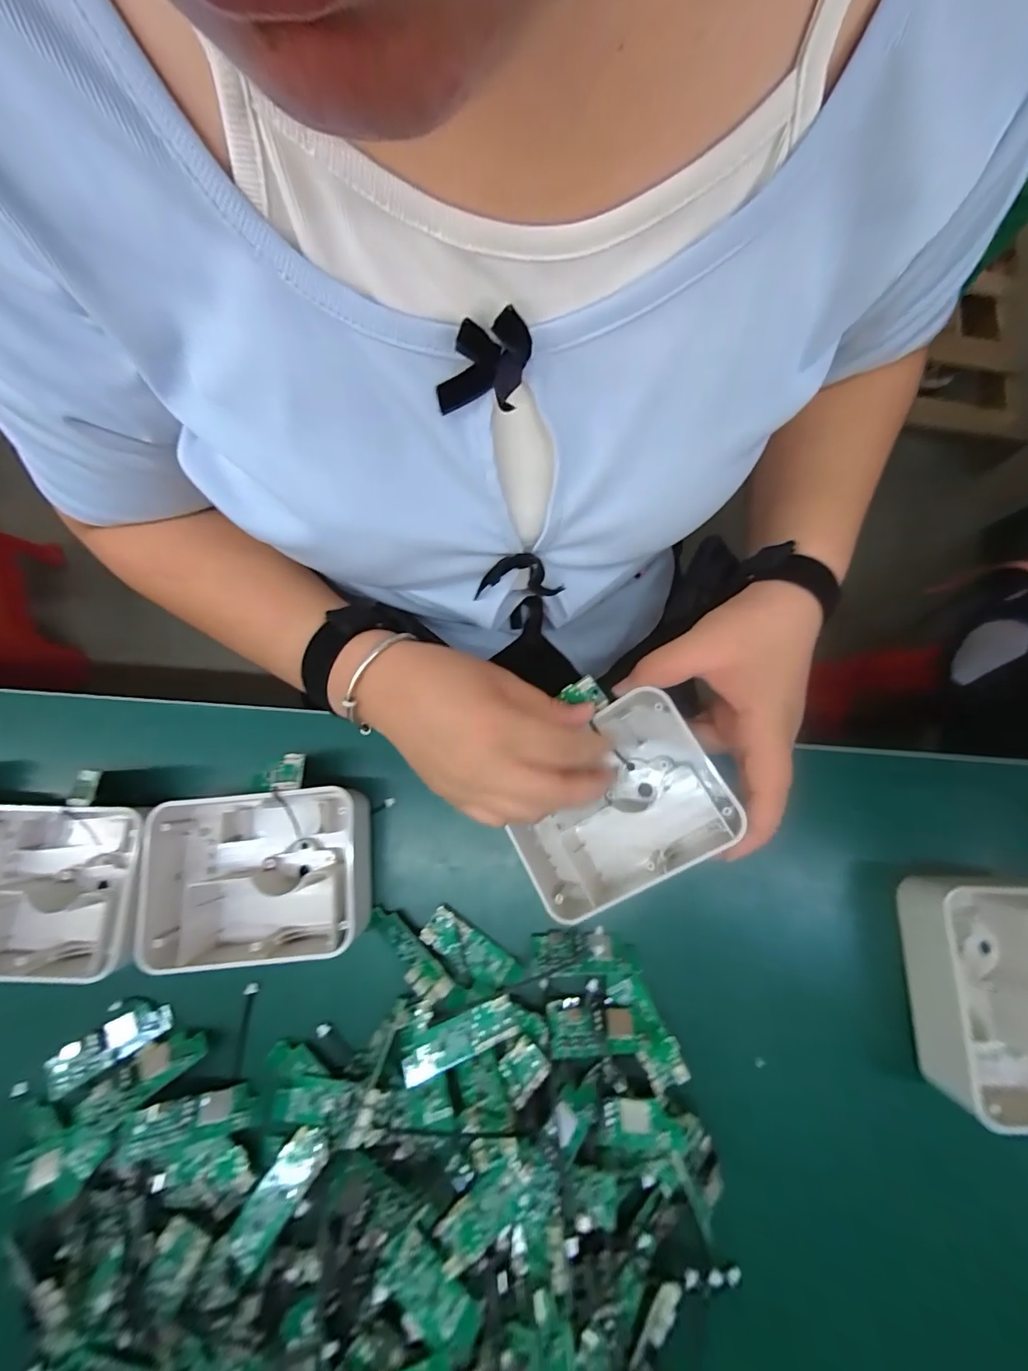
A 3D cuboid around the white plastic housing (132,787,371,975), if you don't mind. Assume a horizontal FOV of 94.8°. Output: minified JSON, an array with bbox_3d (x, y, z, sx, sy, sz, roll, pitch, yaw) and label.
[{"bbox_3d":[-0.159,0.122,0.310,0.133,0.051,0.101,-4,79,-2],"label":"white plastic housing"}]

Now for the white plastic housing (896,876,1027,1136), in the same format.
[{"bbox_3d":[0.304,0.193,0.291,0.101,0.042,0.139,4,79,0],"label":"white plastic housing"}]

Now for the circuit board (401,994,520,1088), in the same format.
[{"bbox_3d":[-0.034,0.217,0.289,0.070,0.009,0.024,-23,80,-5],"label":"circuit board"}]

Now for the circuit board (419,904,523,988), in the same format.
[{"bbox_3d":[-0.029,0.175,0.310,0.066,0.005,0.024,37,80,6],"label":"circuit board"}]

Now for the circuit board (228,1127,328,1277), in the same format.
[{"bbox_3d":[-0.134,0.290,0.271,0.023,0.006,0.062,34,64,6],"label":"circuit board"}]

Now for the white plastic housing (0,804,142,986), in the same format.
[{"bbox_3d":[-0.296,0.130,0.313,0.131,0.059,0.103,1,79,-1],"label":"white plastic housing"}]

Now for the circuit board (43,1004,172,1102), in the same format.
[{"bbox_3d":[-0.256,0.226,0.298,0.070,0.014,0.024,-30,81,-7],"label":"circuit board"}]

